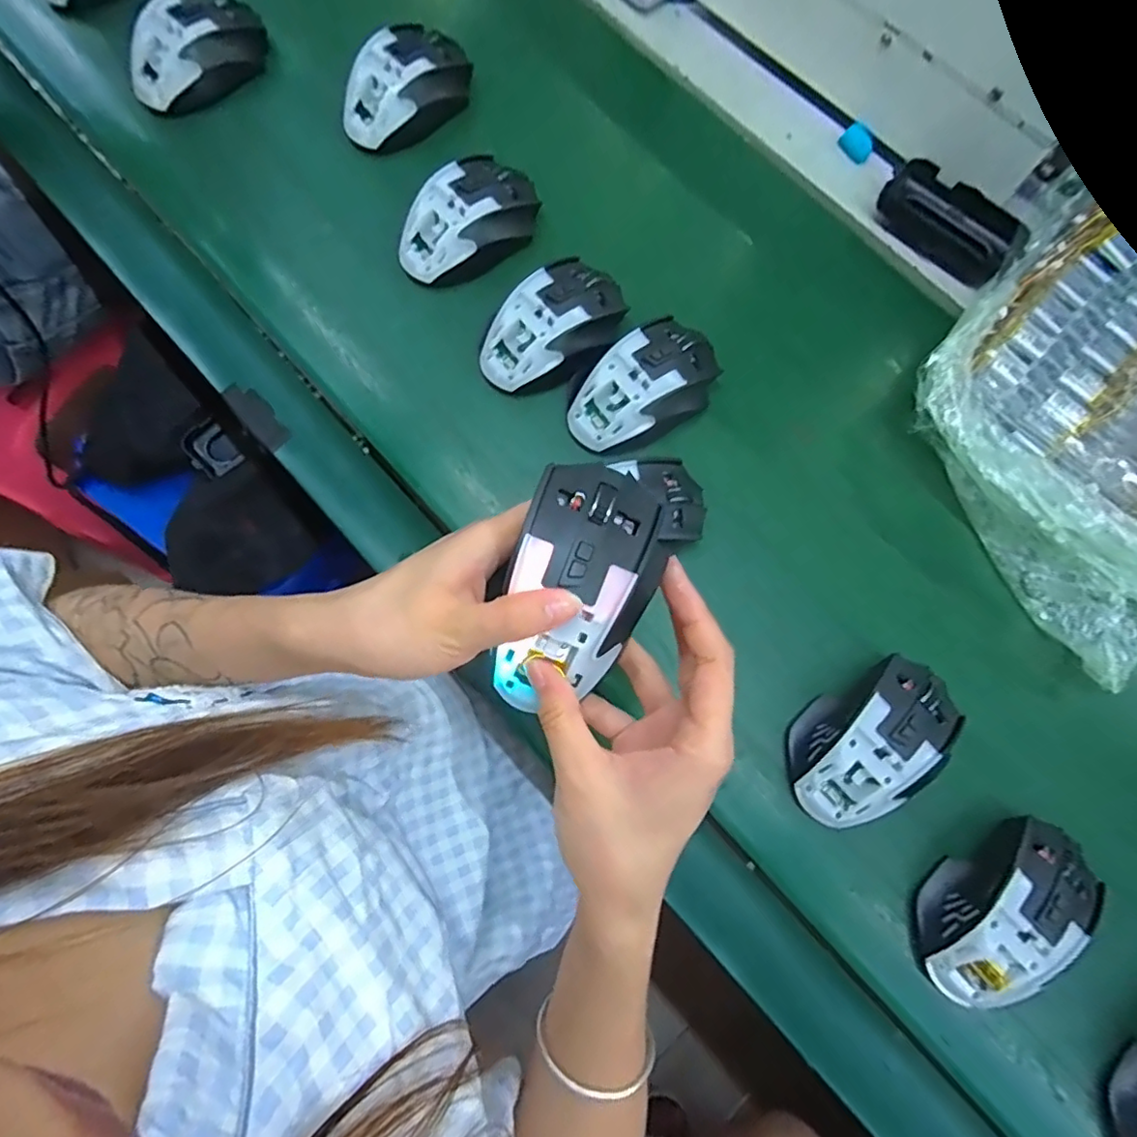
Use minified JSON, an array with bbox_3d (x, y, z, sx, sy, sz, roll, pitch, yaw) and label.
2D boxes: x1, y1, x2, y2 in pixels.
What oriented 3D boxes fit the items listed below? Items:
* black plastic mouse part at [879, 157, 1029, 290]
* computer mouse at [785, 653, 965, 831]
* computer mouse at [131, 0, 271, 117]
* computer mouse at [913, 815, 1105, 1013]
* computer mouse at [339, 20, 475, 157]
[{"bbox_3d":[0.289,-0.261,0.447,0.057,0.025,0.106,-40,77,-10],"label":"black plastic mouse part"},{"bbox_3d":[0.188,0.107,0.363,0.110,0.040,0.069,-32,76,-8],"label":"computer mouse"},{"bbox_3d":[-0.302,-0.418,0.481,0.112,0.054,0.057,-36,77,-9],"label":"computer mouse"},{"bbox_3d":[0.255,0.198,0.344,0.115,0.039,0.066,-39,77,-10],"label":"computer mouse"},{"bbox_3d":[-0.130,-0.383,0.471,0.111,0.043,0.061,-43,78,-11],"label":"computer mouse"}]

